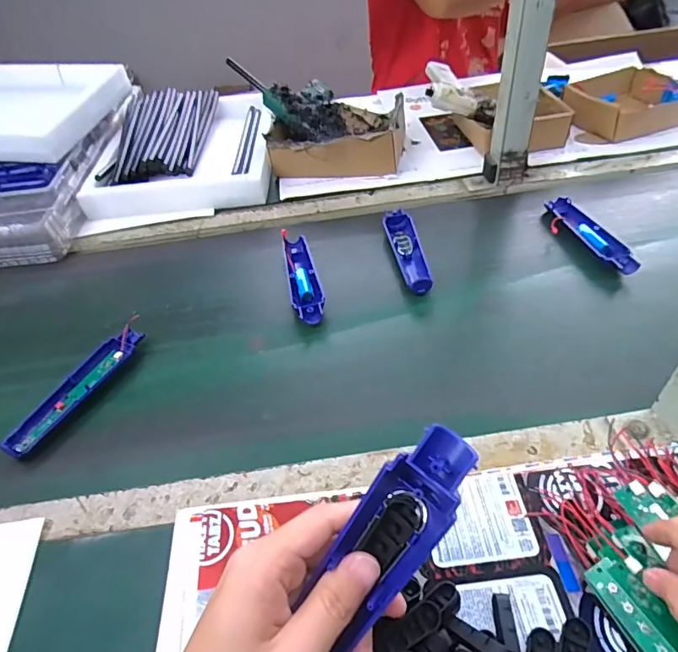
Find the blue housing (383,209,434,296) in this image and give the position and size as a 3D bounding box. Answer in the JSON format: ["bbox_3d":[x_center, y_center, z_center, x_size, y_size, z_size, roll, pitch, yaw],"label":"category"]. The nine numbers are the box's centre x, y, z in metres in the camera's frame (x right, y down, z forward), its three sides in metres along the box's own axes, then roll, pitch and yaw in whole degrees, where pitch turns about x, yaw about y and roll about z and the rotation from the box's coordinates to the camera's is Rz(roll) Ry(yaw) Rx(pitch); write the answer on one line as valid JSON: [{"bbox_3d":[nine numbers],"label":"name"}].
[{"bbox_3d":[0.091,-0.100,0.636,0.037,0.022,0.163,-9,44,-2],"label":"blue housing"}]

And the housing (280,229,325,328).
[{"bbox_3d":[-0.046,-0.066,0.616,0.038,0.015,0.178,-10,44,-4],"label":"housing"}]

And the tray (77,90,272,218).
[{"bbox_3d":[-0.266,-0.333,0.872,0.291,0.063,0.410,-5,44,1],"label":"tray"}]

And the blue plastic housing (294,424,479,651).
[{"bbox_3d":[0.020,0.112,0.235,0.036,0.029,0.141,32,97,33],"label":"blue plastic housing"}]

